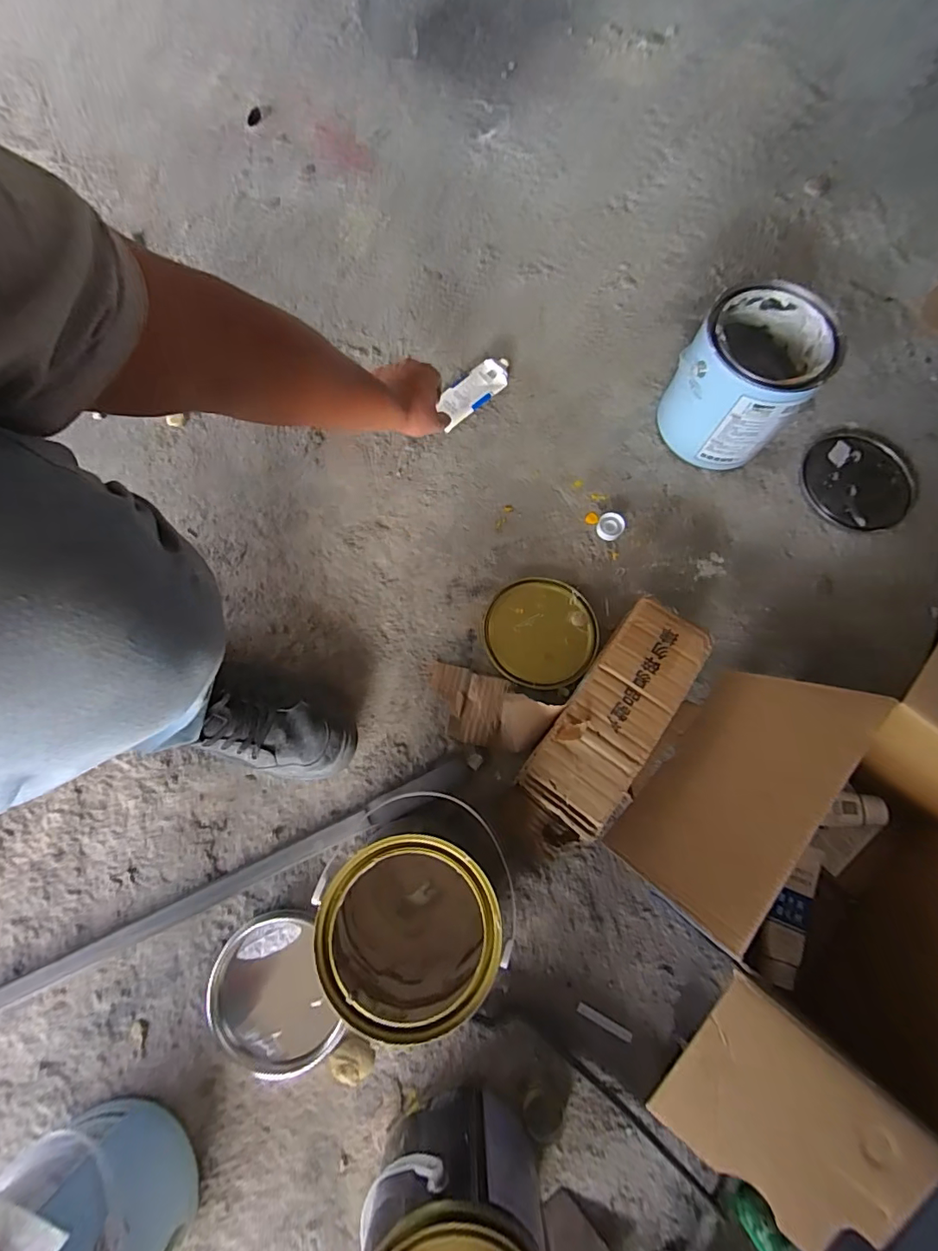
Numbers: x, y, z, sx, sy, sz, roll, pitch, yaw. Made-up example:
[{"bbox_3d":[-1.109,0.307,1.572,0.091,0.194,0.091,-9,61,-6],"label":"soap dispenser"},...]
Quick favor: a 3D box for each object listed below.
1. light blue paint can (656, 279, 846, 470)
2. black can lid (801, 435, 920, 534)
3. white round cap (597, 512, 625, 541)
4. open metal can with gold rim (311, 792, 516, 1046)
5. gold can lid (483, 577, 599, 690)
[{"bbox_3d":[0.352,-0.314,0.655,0.145,0.161,0.156,0,76,1],"label":"light blue paint can"},{"bbox_3d":[0.552,-0.202,0.701,0.151,0.009,0.147,0,76,1],"label":"black can lid"},{"bbox_3d":[0.190,-0.132,0.677,0.034,0.015,0.036,0,76,1],"label":"white round cap"},{"bbox_3d":[-0.047,0.270,0.489,0.168,0.173,0.170,0,76,1],"label":"open metal can with gold rim"},{"bbox_3d":[0.091,0.009,0.637,0.136,0.016,0.140,0,76,1],"label":"gold can lid"}]

